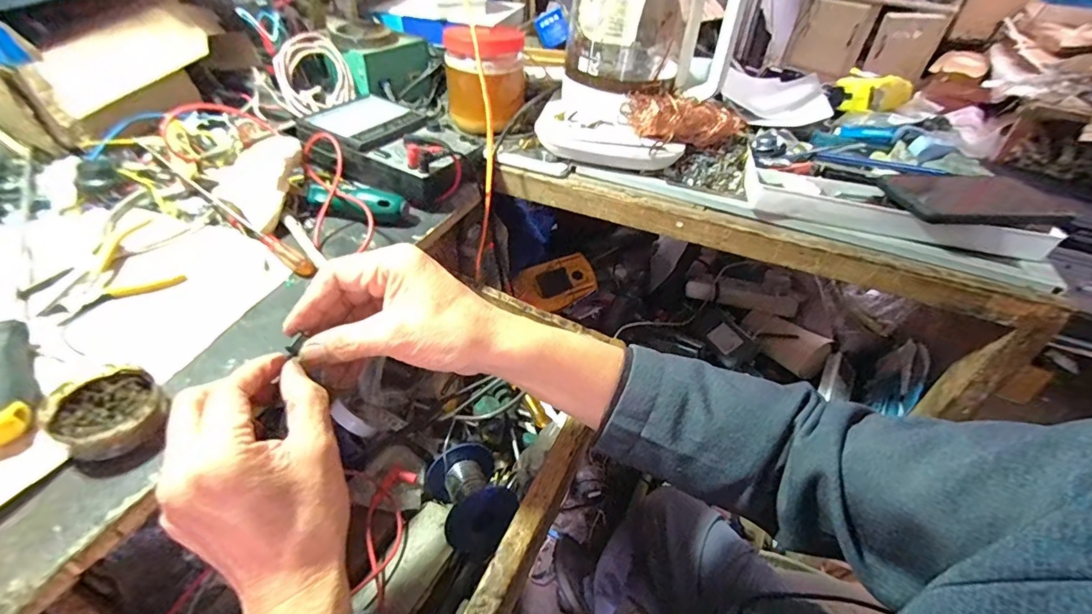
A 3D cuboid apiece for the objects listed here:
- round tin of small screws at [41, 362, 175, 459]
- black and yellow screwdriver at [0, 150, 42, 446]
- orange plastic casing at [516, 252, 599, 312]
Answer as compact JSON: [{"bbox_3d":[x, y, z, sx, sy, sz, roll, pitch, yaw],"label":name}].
[{"bbox_3d":[-0.263,0.063,0.296,0.062,0.021,0.052,27,46,22],"label":"round tin of small screws"},{"bbox_3d":[-0.413,-0.039,0.384,0.021,0.032,0.364,-21,49,-26],"label":"black and yellow screwdriver"},{"bbox_3d":[0.020,-0.042,0.909,0.149,0.032,0.087,-18,86,-13],"label":"orange plastic casing"}]

